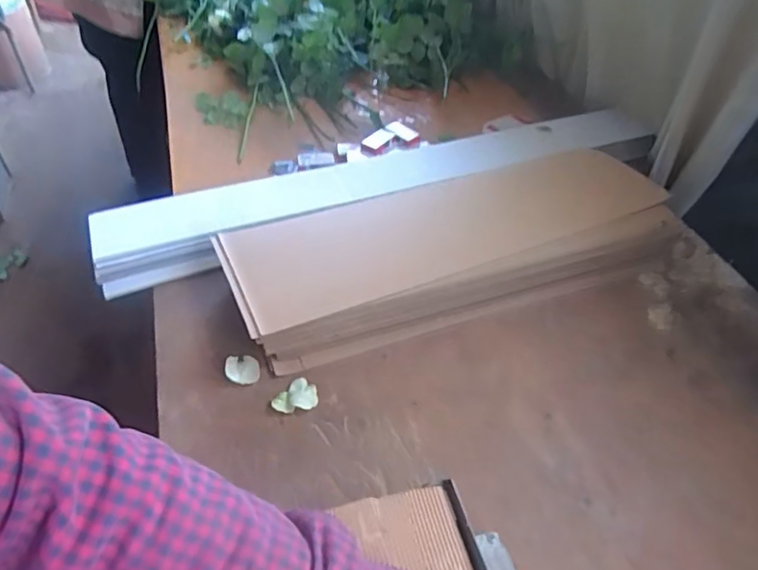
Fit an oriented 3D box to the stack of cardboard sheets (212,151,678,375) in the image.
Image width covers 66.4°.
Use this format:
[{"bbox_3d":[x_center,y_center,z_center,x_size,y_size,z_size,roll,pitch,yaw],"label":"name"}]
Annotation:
[{"bbox_3d":[0.115,-0.076,0.916,0.700,0.083,0.260,-15,49,-19],"label":"stack of cardboard sheets"}]

